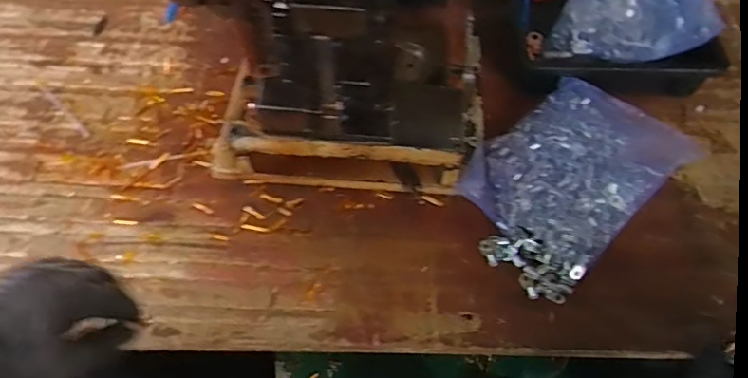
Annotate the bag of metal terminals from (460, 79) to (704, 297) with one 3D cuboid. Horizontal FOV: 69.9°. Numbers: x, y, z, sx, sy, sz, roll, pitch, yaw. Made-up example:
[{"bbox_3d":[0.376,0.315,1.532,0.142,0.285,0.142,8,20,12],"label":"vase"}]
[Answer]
[{"bbox_3d":[0.209,-0.015,0.585,0.245,0.046,0.166,-38,66,-22],"label":"bag of metal terminals"}]

